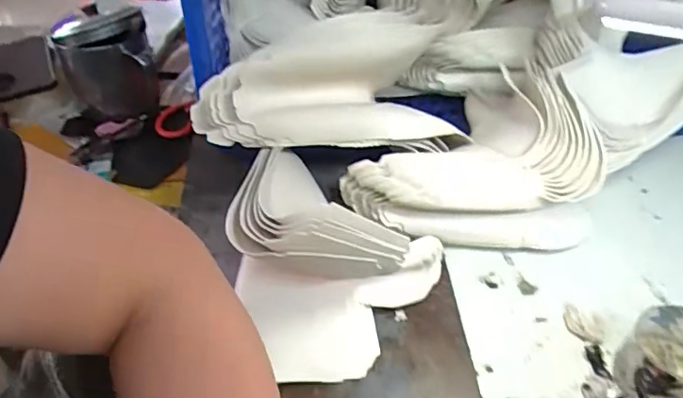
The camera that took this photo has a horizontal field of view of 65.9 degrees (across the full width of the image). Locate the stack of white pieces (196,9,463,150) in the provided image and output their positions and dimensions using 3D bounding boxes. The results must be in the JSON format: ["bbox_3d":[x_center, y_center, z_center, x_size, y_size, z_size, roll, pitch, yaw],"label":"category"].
[{"bbox_3d":[-0.020,-0.107,0.472,0.223,0.089,0.081,1,43,2],"label":"stack of white pieces"}]

